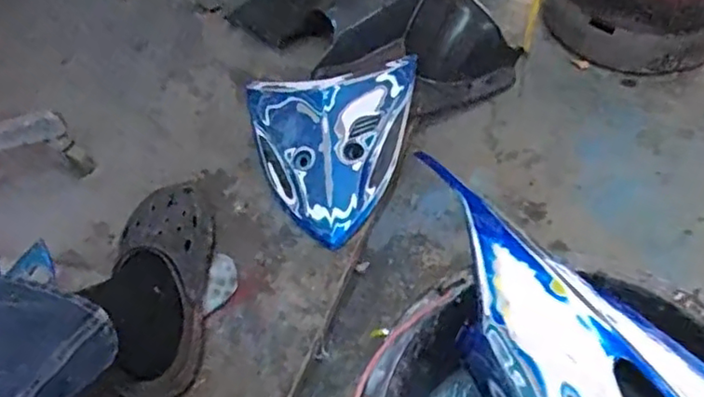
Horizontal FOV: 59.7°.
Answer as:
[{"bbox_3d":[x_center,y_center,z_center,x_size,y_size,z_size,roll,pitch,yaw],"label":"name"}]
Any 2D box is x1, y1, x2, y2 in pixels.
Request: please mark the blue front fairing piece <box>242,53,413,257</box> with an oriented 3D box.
[{"bbox_3d":[-0.027,-0.079,0.891,0.258,0.073,0.326,-4,54,2],"label":"blue front fairing piece"}]

